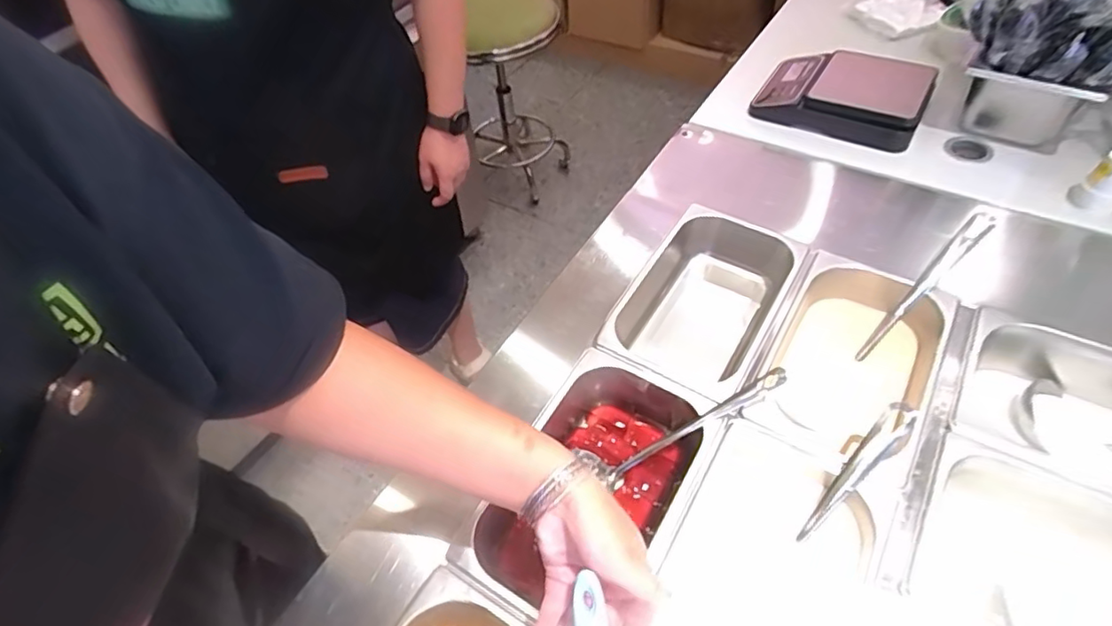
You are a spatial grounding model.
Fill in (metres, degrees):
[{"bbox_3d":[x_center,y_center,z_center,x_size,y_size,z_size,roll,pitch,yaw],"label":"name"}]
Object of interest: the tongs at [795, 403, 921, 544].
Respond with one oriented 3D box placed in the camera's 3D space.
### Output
[{"bbox_3d":[0.268,0.143,0.539,0.023,0.035,0.151,40,91,31],"label":"tongs"}]

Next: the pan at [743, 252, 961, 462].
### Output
[{"bbox_3d":[0.312,0.059,0.641,0.167,0.077,0.240,25,57,23],"label":"pan"}]

